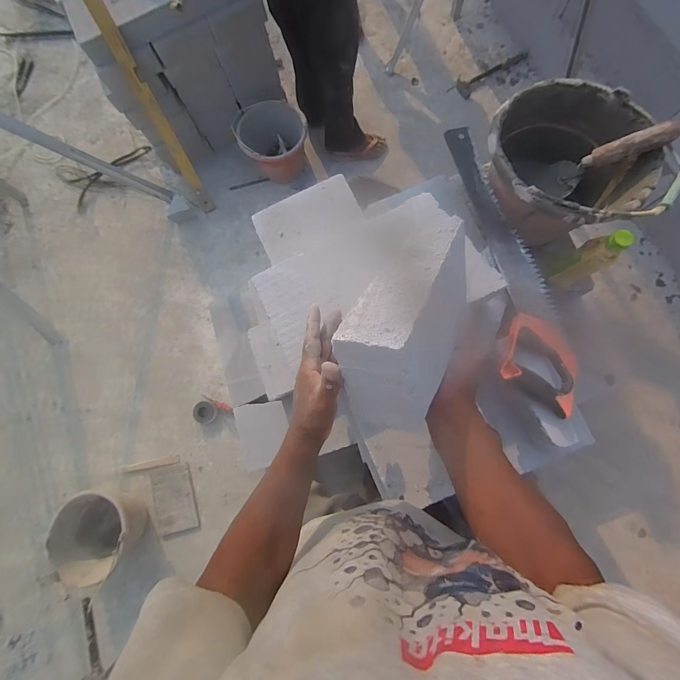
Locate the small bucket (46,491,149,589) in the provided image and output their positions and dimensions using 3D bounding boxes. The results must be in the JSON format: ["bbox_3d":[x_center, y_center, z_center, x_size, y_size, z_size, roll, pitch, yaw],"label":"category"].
[{"bbox_3d":[-0.869,0.710,1.231,0.264,0.180,0.249,-1,80,5],"label":"small bucket"}]

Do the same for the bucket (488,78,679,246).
[{"bbox_3d":[0.413,-0.318,0.661,0.274,0.204,0.266,-1,80,5],"label":"bucket"}]

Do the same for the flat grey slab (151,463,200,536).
[{"bbox_3d":[-0.641,0.618,1.317,0.144,0.017,0.244,-13,85,-9],"label":"flat grey slab"}]

